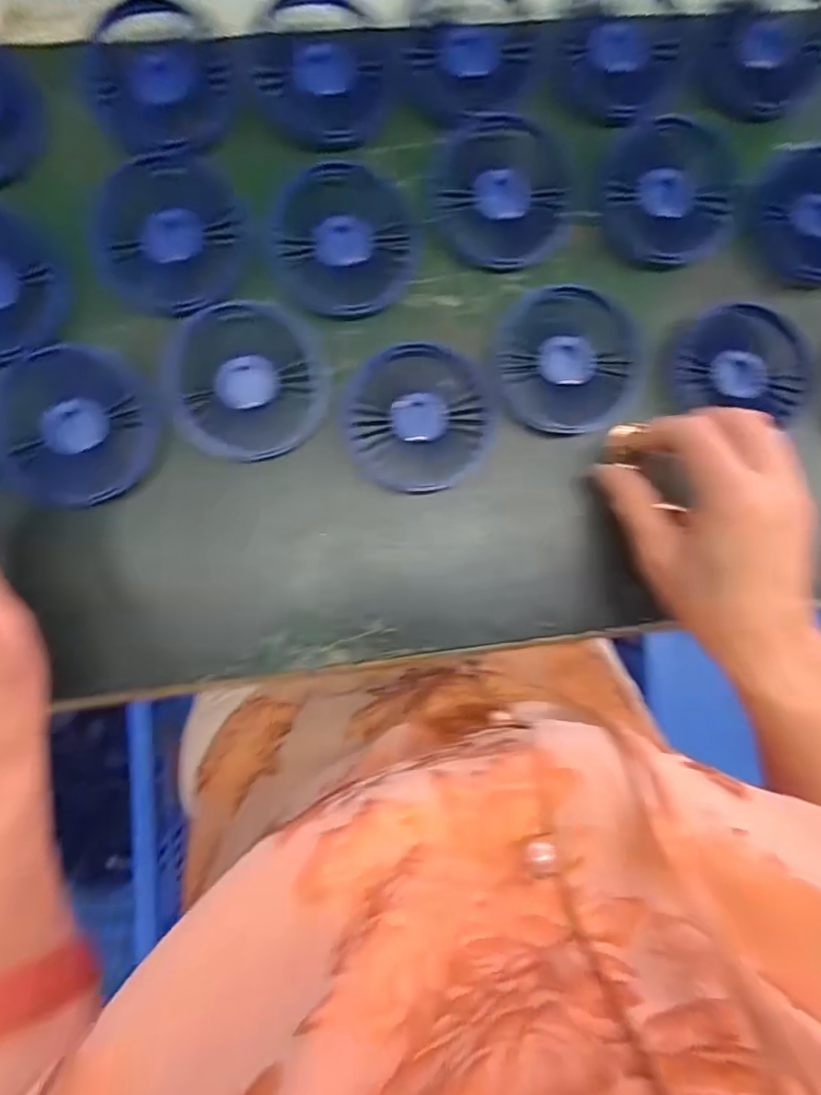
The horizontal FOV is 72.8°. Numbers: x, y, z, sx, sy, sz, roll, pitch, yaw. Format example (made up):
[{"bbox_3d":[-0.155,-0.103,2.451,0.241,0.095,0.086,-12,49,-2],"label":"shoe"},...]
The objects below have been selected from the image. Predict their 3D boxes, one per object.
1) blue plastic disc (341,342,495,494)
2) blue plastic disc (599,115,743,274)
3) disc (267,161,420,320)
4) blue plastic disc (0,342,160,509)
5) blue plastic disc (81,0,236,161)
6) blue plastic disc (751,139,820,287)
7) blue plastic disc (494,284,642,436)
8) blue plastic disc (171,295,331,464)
[{"bbox_3d":[0.005,-0.078,0.334,0.088,0.004,0.087,0,87,-5],"label":"blue plastic disc"},{"bbox_3d":[0.162,-0.220,0.346,0.090,0.009,0.085,0,87,-5],"label":"blue plastic disc"},{"bbox_3d":[-0.040,-0.185,0.337,0.085,0.008,0.089,0,87,-5],"label":"disc"},{"bbox_3d":[-0.192,-0.069,0.317,0.089,0.012,0.088,0,87,-5],"label":"blue plastic disc"},{"bbox_3d":[-0.150,-0.275,0.329,0.088,0.007,0.085,0,87,-5],"label":"blue plastic disc"},{"bbox_3d":[0.263,-0.218,0.357,0.085,0.014,0.095,11,86,-4],"label":"blue plastic disc"},{"bbox_3d":[0.096,-0.115,0.341,0.083,0.007,0.088,0,87,-5],"label":"blue plastic disc"},{"bbox_3d":[-0.095,-0.099,0.328,0.087,0.009,0.091,0,87,-5],"label":"blue plastic disc"}]

